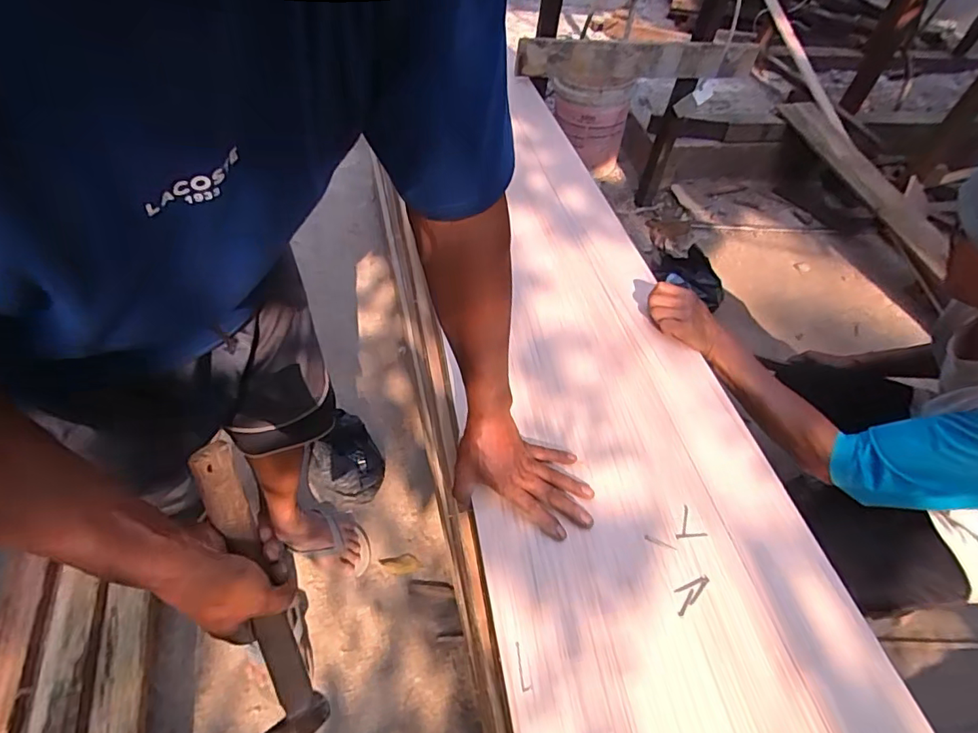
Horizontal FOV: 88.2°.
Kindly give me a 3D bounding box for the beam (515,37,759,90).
[{"bbox_3d":[0.511,-0.963,1.585,0.762,0.109,0.102,-7,52,-12],"label":"beam"}]

